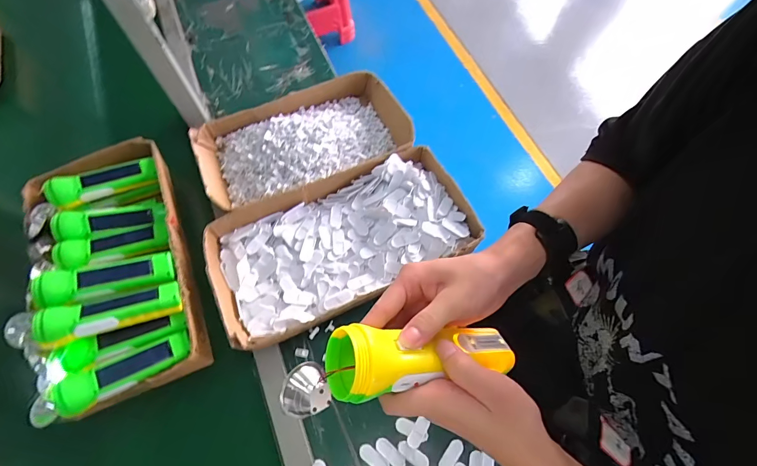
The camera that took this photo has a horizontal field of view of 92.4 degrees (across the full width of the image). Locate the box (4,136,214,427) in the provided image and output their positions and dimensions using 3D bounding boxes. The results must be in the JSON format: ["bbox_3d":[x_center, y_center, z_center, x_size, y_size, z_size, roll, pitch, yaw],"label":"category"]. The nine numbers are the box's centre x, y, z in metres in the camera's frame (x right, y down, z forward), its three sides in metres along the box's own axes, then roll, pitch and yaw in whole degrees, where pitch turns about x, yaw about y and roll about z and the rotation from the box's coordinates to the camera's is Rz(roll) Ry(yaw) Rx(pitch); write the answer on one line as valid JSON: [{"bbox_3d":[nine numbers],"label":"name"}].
[{"bbox_3d":[-0.428,0.040,0.562,0.229,0.094,0.427,-23,69,-11],"label":"box"}]

